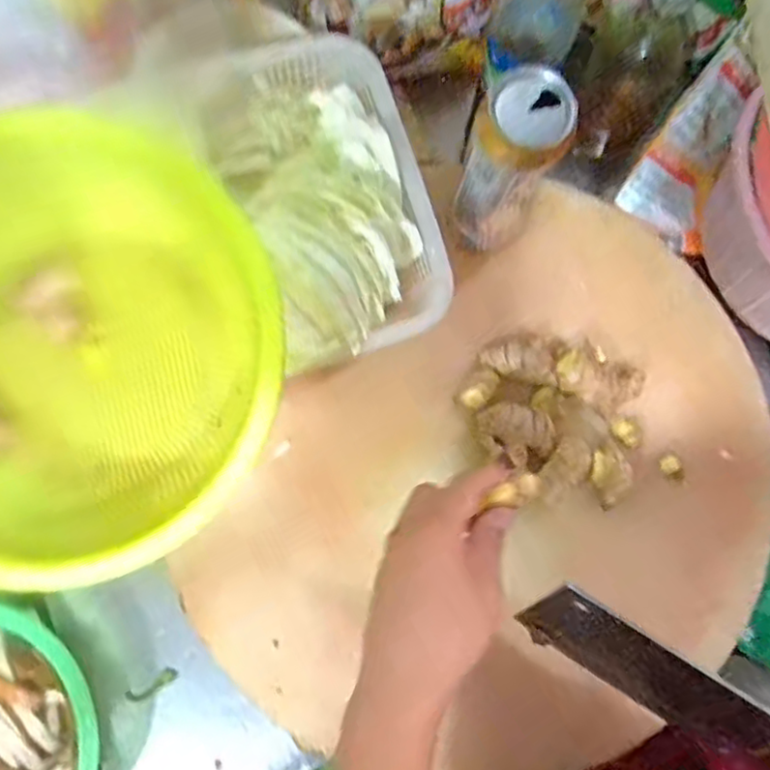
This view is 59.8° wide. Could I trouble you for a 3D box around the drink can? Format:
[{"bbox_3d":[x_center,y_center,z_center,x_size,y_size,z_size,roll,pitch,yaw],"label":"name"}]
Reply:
[{"bbox_3d":[0.085,-0.143,0.457,0.053,0.143,0.055,0,74,-1],"label":"drink can"}]

